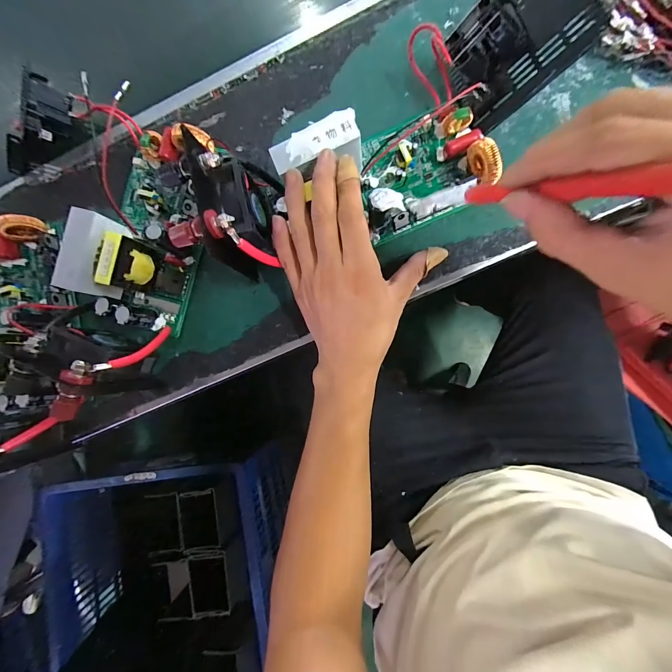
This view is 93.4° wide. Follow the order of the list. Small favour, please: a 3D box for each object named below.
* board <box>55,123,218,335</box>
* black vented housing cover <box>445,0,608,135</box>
[{"bbox_3d":[-0.179,-0.105,0.292,0.096,0.057,0.189,15,90,7],"label":"board"},{"bbox_3d":[0.130,-0.225,0.237,0.092,0.033,0.083,-29,86,43],"label":"black vented housing cover"}]

